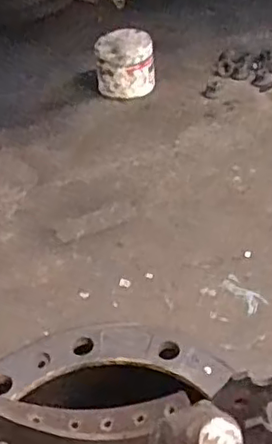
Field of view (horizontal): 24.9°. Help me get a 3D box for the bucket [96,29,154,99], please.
[{"bbox_3d":[-0.029,-0.436,1.710,0.154,0.137,0.154,-3,41,3],"label":"bucket"}]

